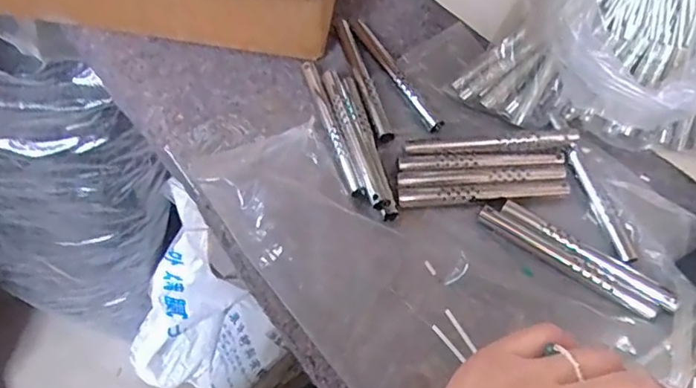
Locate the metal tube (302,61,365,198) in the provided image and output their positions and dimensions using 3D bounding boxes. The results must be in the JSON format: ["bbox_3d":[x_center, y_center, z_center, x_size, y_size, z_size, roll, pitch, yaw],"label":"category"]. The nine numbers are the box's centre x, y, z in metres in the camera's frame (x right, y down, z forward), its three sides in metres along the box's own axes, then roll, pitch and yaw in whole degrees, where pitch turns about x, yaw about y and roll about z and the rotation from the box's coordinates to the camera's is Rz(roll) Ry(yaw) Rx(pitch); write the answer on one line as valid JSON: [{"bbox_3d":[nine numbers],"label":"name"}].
[{"bbox_3d":[-0.012,-0.044,0.375,0.009,0.008,0.112,-14,61,-12],"label":"metal tube"}]

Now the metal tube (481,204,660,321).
[{"bbox_3d":[0.129,0.039,0.338,0.110,0.008,0.013,33,62,15],"label":"metal tube"}]

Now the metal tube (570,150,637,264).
[{"bbox_3d":[0.158,0.006,0.354,0.010,0.006,0.079,-11,60,-10],"label":"metal tube"}]

